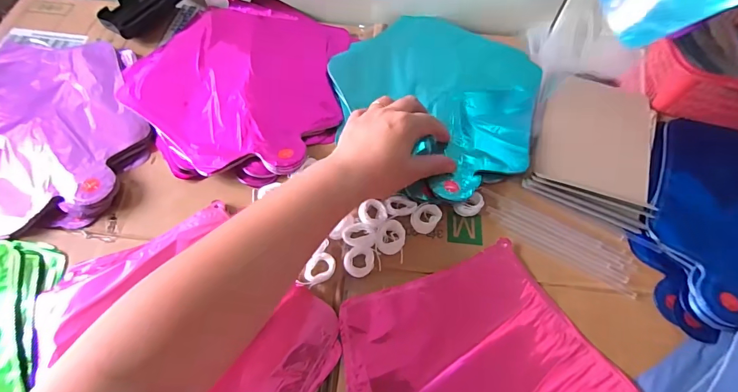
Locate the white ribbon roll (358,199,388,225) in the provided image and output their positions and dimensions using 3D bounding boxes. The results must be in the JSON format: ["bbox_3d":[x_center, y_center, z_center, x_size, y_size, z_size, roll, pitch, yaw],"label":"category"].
[{"bbox_3d":[0.004,0.018,0.391,0.026,0.009,0.025,1,63,-1],"label":"white ribbon roll"}]

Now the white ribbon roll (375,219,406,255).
[{"bbox_3d":[0.020,0.038,0.379,0.027,0.005,0.032,6,63,1],"label":"white ribbon roll"}]

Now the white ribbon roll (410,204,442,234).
[{"bbox_3d":[0.054,0.020,0.386,0.026,0.016,0.028,1,63,-1],"label":"white ribbon roll"}]

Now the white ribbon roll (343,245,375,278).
[{"bbox_3d":[-0.009,0.060,0.367,0.026,0.010,0.028,1,63,-1],"label":"white ribbon roll"}]

